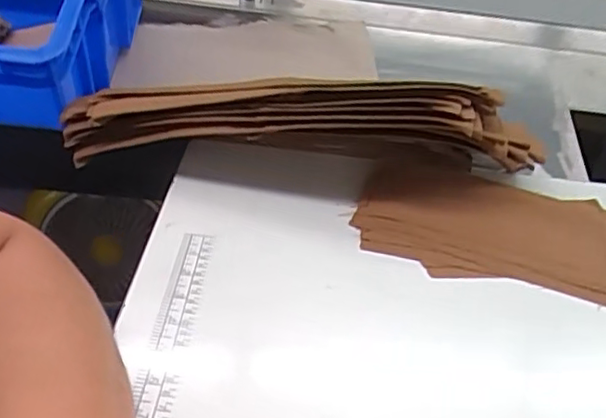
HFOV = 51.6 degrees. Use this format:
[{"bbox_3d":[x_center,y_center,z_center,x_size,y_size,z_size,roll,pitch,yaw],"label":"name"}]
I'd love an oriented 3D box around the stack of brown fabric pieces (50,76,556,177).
[{"bbox_3d":[0.004,-0.081,0.567,0.432,0.096,0.093,6,30,-1],"label":"stack of brown fabric pieces"}]

